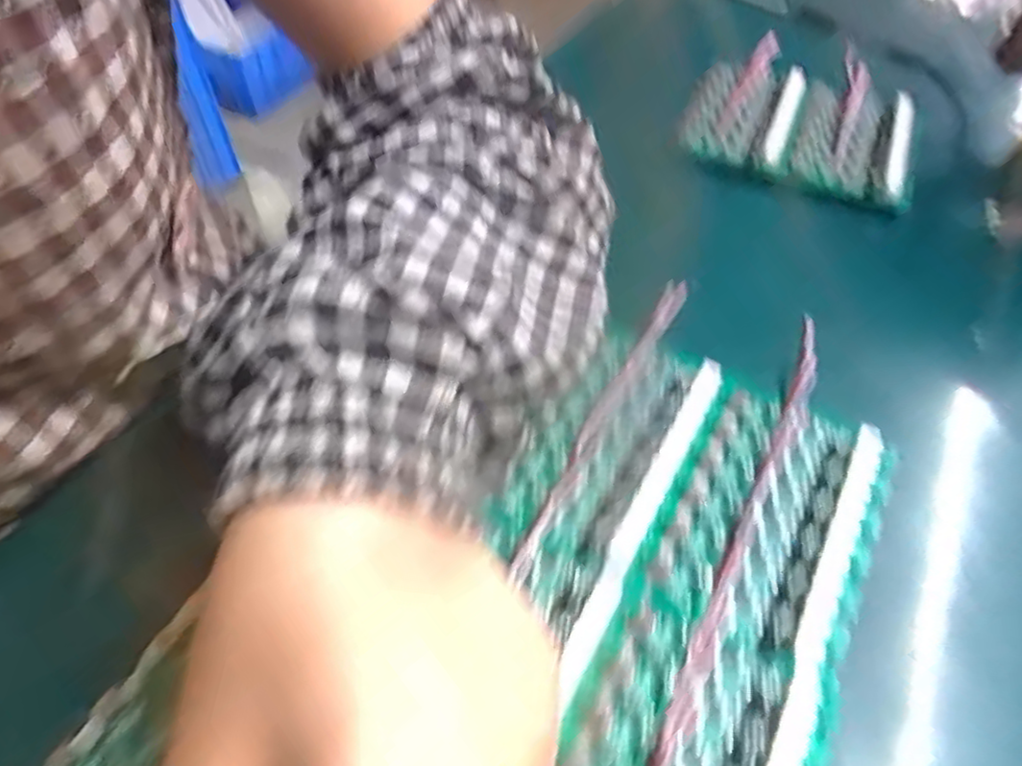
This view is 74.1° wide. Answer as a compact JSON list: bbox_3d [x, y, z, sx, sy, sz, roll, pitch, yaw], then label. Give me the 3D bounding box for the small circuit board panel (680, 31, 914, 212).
[{"bbox_3d":[0.174,-0.157,0.400,0.129,0.029,0.121,26,55,21],"label":"small circuit board panel"}]

